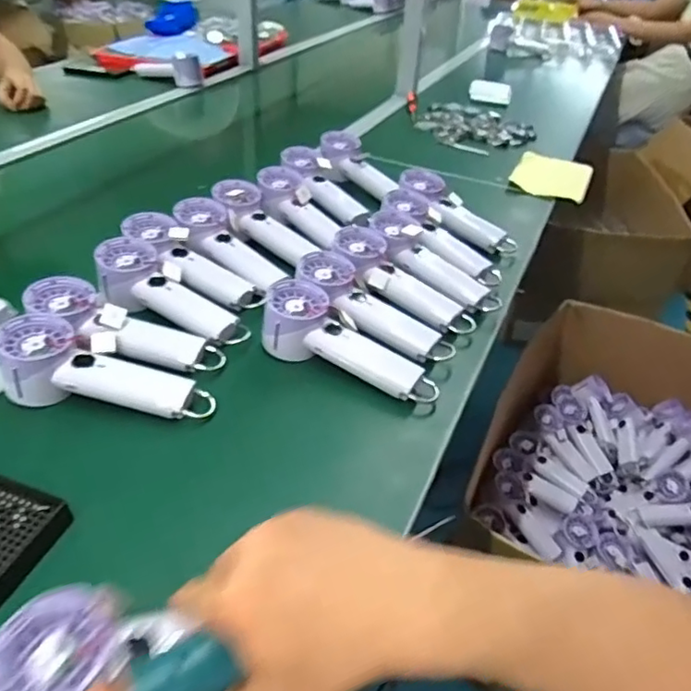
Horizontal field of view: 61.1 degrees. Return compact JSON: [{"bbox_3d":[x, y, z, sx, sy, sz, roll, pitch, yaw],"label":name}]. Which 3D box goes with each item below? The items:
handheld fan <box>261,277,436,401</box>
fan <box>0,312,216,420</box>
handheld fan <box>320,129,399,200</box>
[{"bbox_3d":[-0.002,-0.001,0.583,0.182,0.056,0.062,27,44,25],"label":"handheld fan"},{"bbox_3d":[-0.221,0.033,0.543,0.199,0.056,0.068,18,39,-4],"label":"fan"},{"bbox_3d":[0.017,-0.291,0.951,0.068,0.048,0.176,-25,63,-32],"label":"handheld fan"}]

